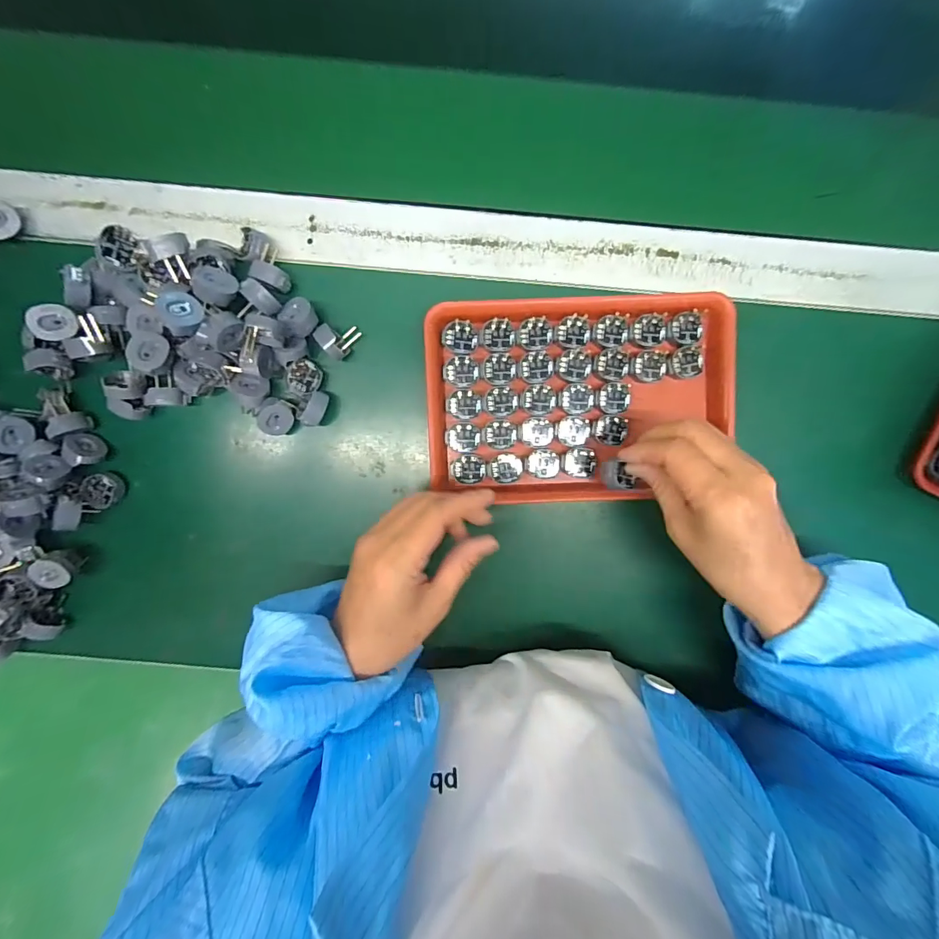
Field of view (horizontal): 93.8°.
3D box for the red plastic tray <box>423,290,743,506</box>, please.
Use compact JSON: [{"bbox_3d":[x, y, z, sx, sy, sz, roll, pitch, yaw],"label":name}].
[{"bbox_3d":[0.087,-0.054,0.350,0.235,0.017,0.158,-2,93,-1],"label":"red plastic tray"}]

